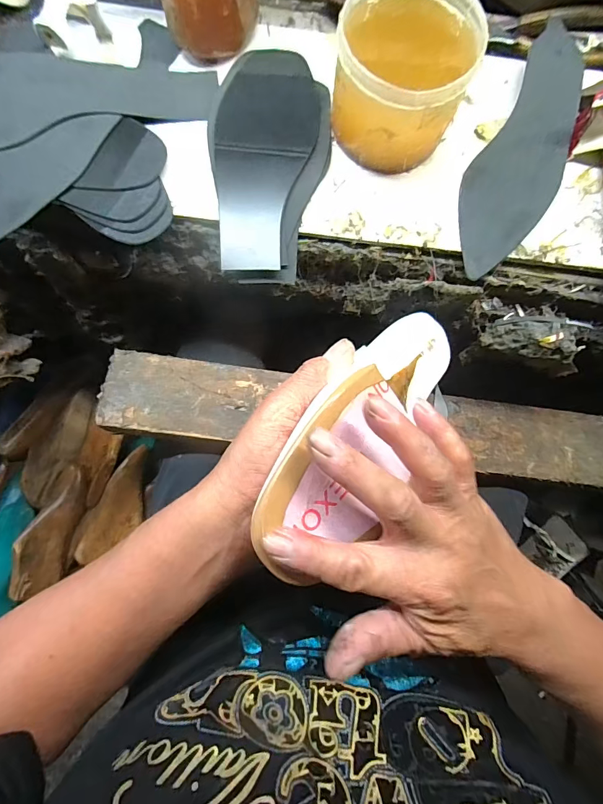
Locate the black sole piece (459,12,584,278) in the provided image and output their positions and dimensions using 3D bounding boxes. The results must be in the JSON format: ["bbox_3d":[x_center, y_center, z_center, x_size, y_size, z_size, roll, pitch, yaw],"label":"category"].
[{"bbox_3d":[0.194,-0.214,0.330,0.072,0.024,0.231,27,83,2],"label":"black sole piece"}]

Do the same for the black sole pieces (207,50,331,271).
[{"bbox_3d":[-0.026,-0.209,0.329,0.098,0.015,0.199,-1,83,-1],"label":"black sole pieces"}]

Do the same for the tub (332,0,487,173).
[{"bbox_3d":[0.078,-0.255,0.306,0.103,0.076,0.109,27,83,2],"label":"tub"}]

